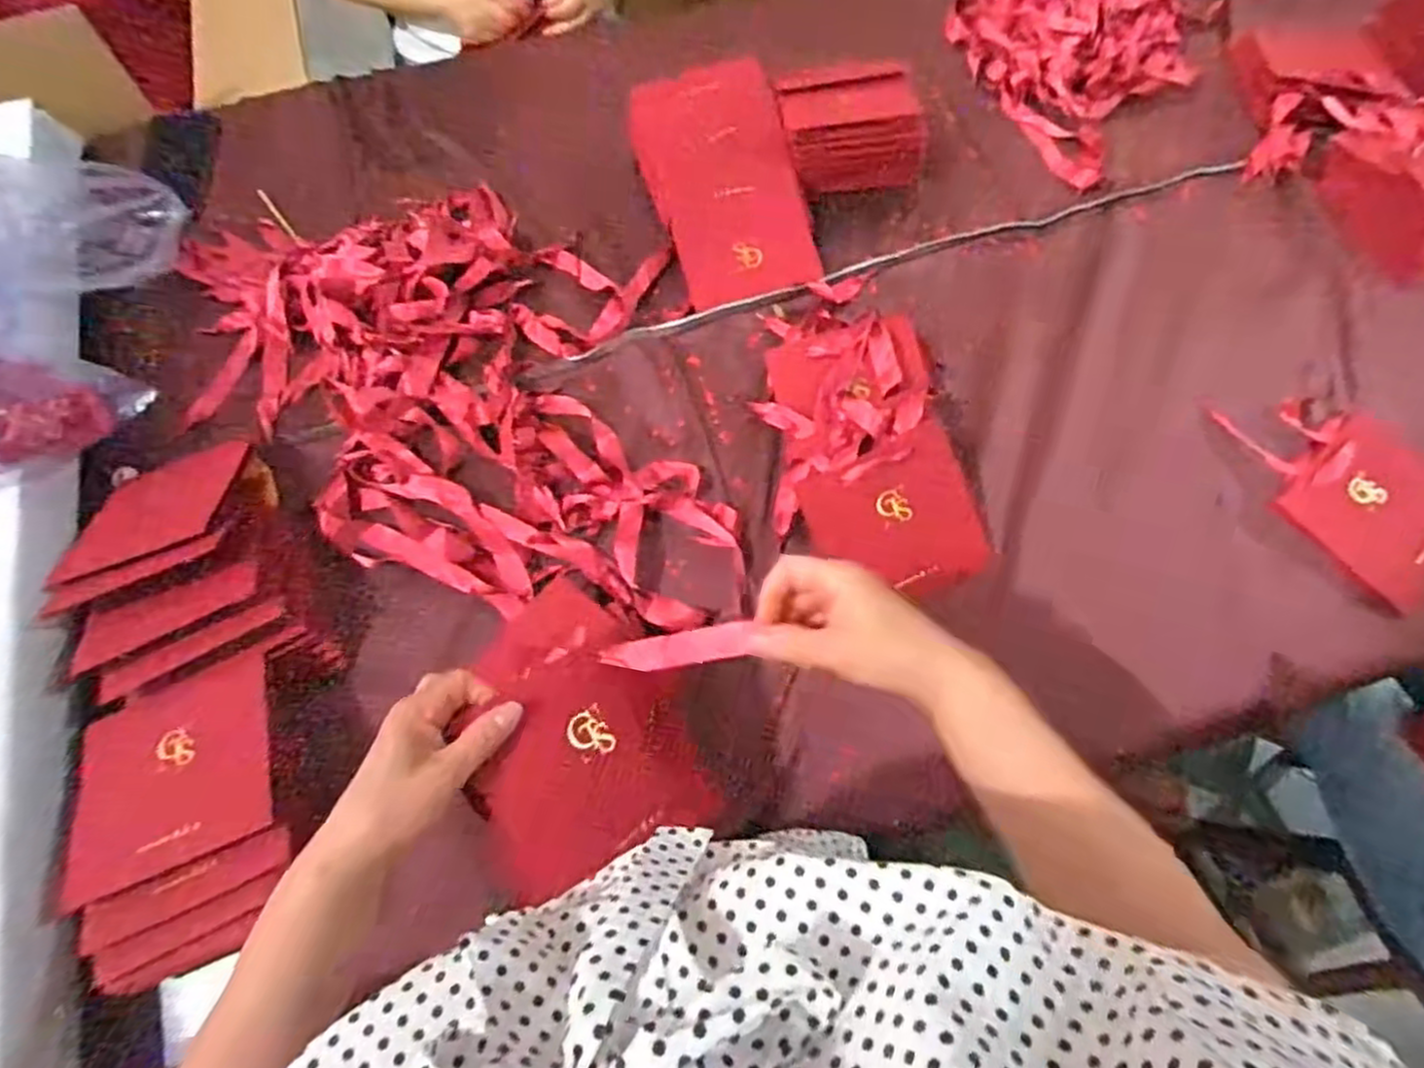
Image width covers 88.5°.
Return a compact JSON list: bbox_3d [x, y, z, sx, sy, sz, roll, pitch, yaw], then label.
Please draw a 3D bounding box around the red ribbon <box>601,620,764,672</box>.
[{"bbox_3d":[-0.021,0.075,0.473,0.095,0.013,0.021,-11,69,4],"label":"red ribbon"}]

